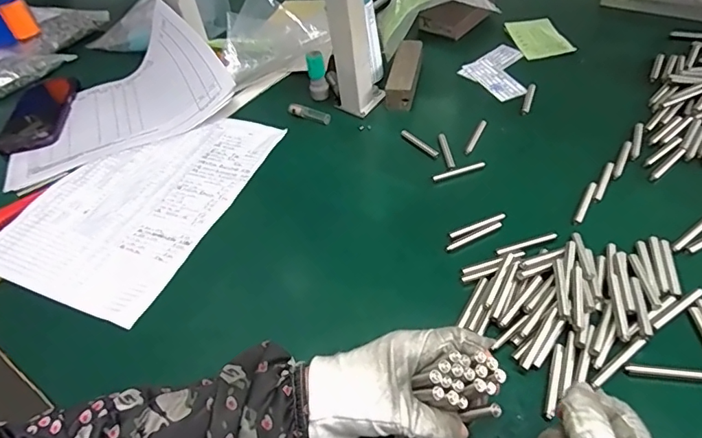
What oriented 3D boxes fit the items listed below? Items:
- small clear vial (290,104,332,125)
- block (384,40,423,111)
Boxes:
[{"bbox_3d":[-0.050,-0.131,0.614,0.058,0.013,0.016,18,50,24],"label":"small clear vial"},{"bbox_3d":[0.070,-0.189,0.641,0.037,0.032,0.124,4,46,12],"label":"block"}]

